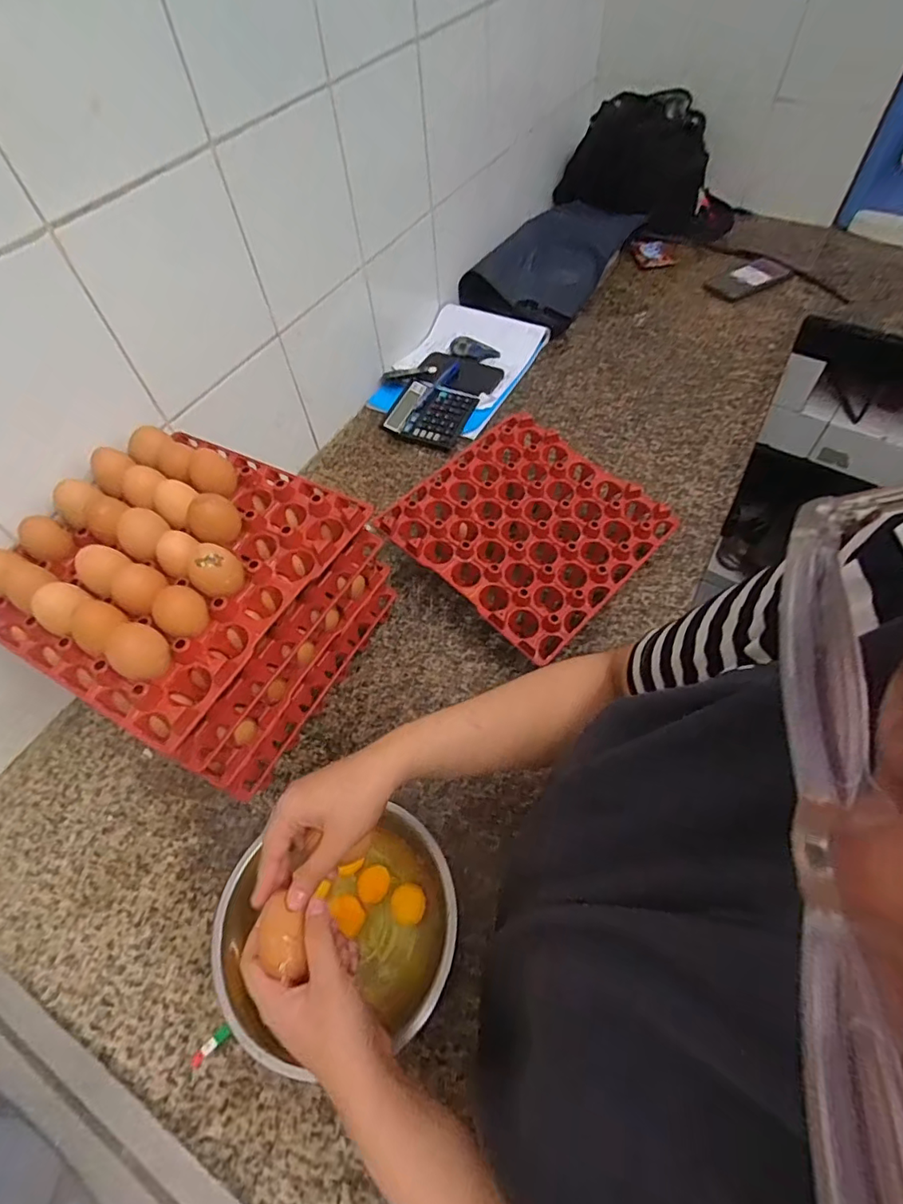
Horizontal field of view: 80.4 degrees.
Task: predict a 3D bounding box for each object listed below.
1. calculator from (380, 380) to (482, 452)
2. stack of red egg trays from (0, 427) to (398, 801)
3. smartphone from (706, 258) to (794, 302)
[{"bbox_3d":[-0.036,-0.314,0.893,0.128,0.022,0.133,18,60,15],"label":"calculator"},{"bbox_3d":[-0.260,-0.001,0.582,0.266,0.233,0.281,25,62,19],"label":"stack of red egg trays"},{"bbox_3d":[0.606,-0.662,1.086,0.184,0.008,0.091,-26,59,-12],"label":"smartphone"}]

